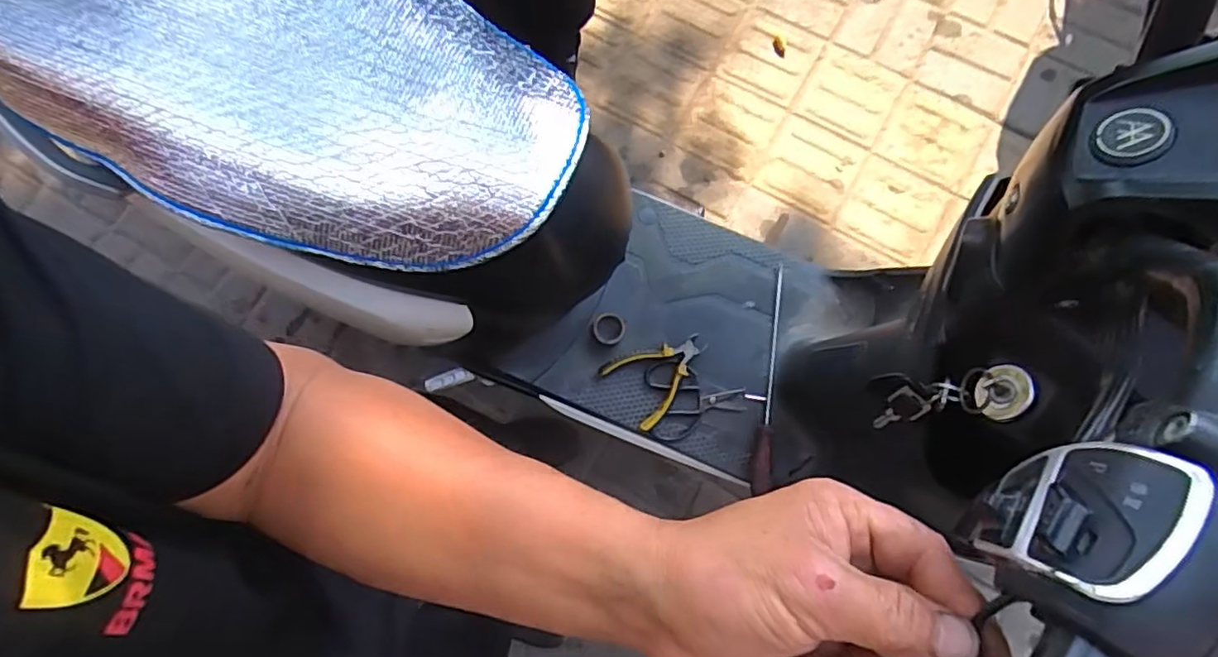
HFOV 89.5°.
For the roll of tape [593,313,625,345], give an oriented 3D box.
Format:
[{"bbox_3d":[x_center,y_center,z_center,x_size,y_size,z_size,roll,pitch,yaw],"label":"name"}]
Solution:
[{"bbox_3d":[0.000,0.001,0.872,0.047,0.012,0.045,-1,79,3],"label":"roll of tape"}]

